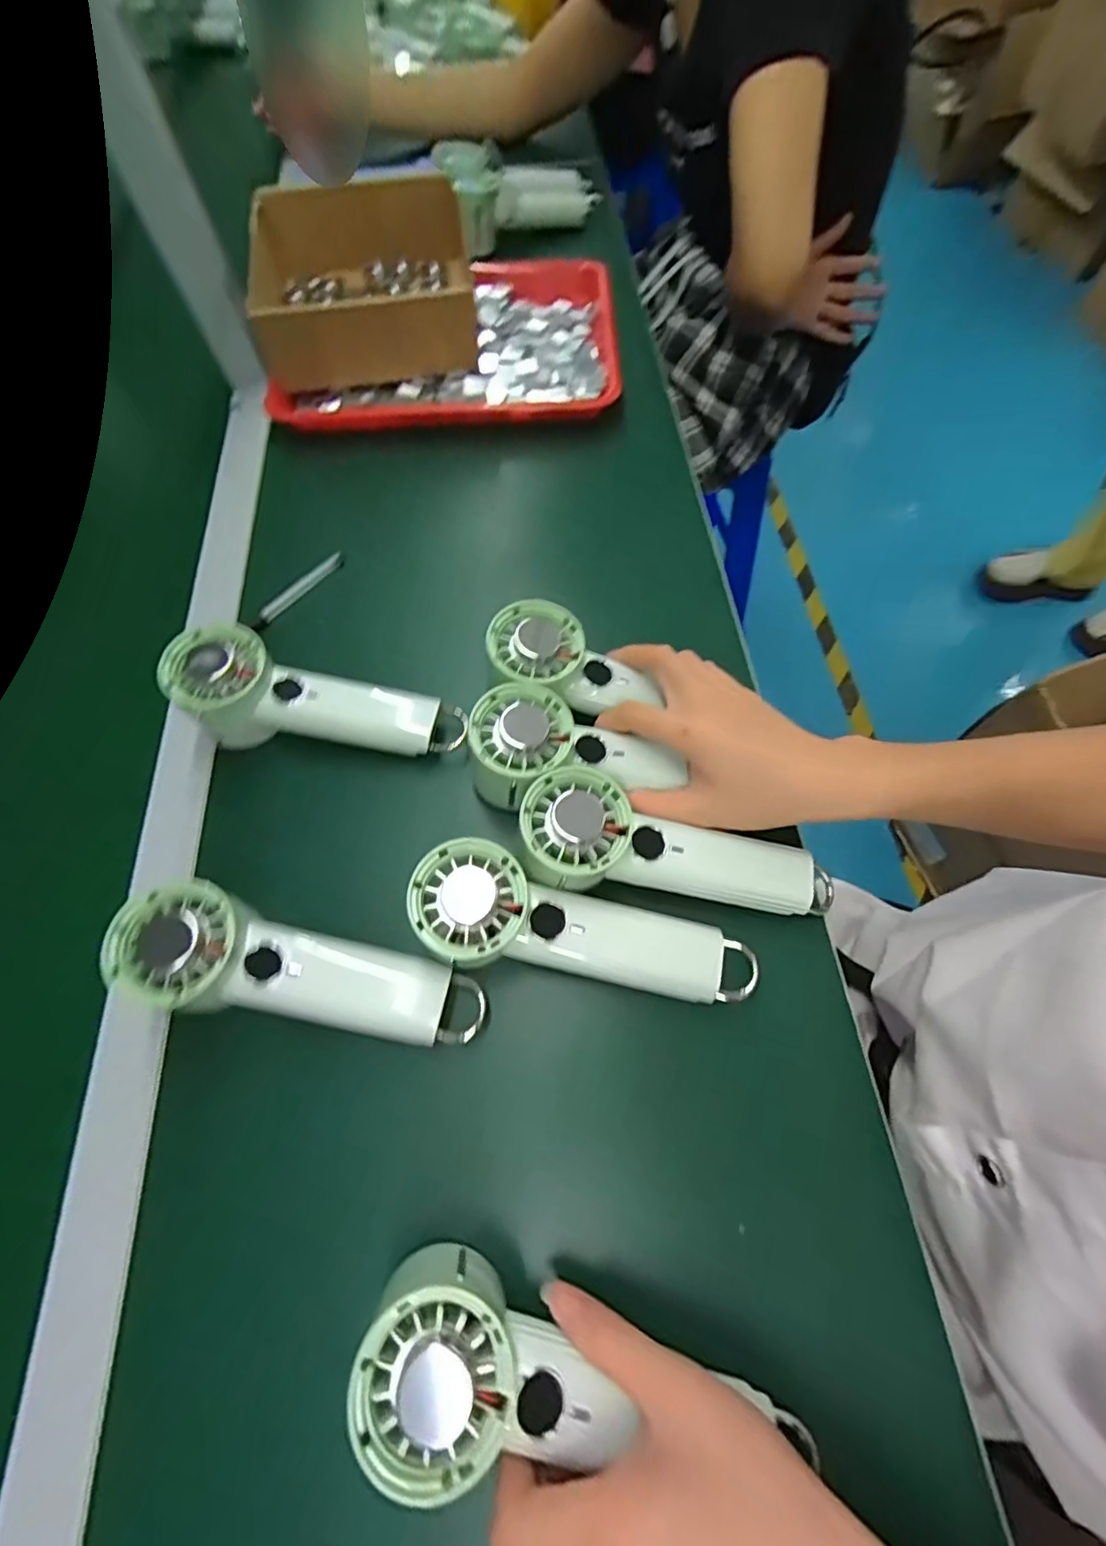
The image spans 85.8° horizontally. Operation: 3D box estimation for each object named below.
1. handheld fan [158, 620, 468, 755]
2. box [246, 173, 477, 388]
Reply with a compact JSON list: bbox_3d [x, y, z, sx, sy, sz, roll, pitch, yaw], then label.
[{"bbox_3d":[-0.161,-0.046,0.420,0.199,0.061,0.064,12,65,-9],"label":"handheld fan"},{"bbox_3d":[-0.181,-0.477,0.584,0.192,0.088,0.193,-8,65,-1],"label":"box"}]

